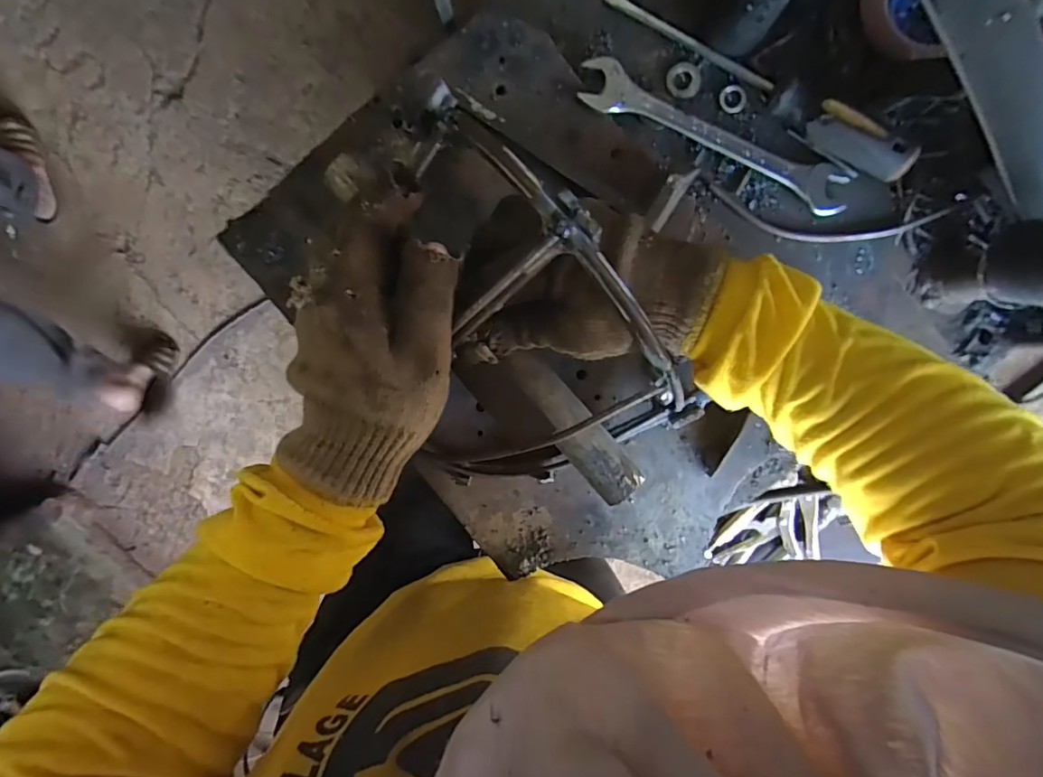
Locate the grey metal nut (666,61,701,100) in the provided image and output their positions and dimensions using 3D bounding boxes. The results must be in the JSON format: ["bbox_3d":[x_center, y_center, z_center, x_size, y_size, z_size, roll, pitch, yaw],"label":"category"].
[{"bbox_3d":[0.122,-0.231,0.384,0.024,0.004,0.026,6,97,3],"label":"grey metal nut"}]

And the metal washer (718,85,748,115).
[{"bbox_3d":[0.158,-0.216,0.383,0.020,0.004,0.018,41,97,-2],"label":"metal washer"}]

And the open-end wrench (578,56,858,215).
[{"bbox_3d":[0.144,-0.184,0.375,0.209,0.008,0.036,23,95,-4],"label":"open-end wrench"}]

